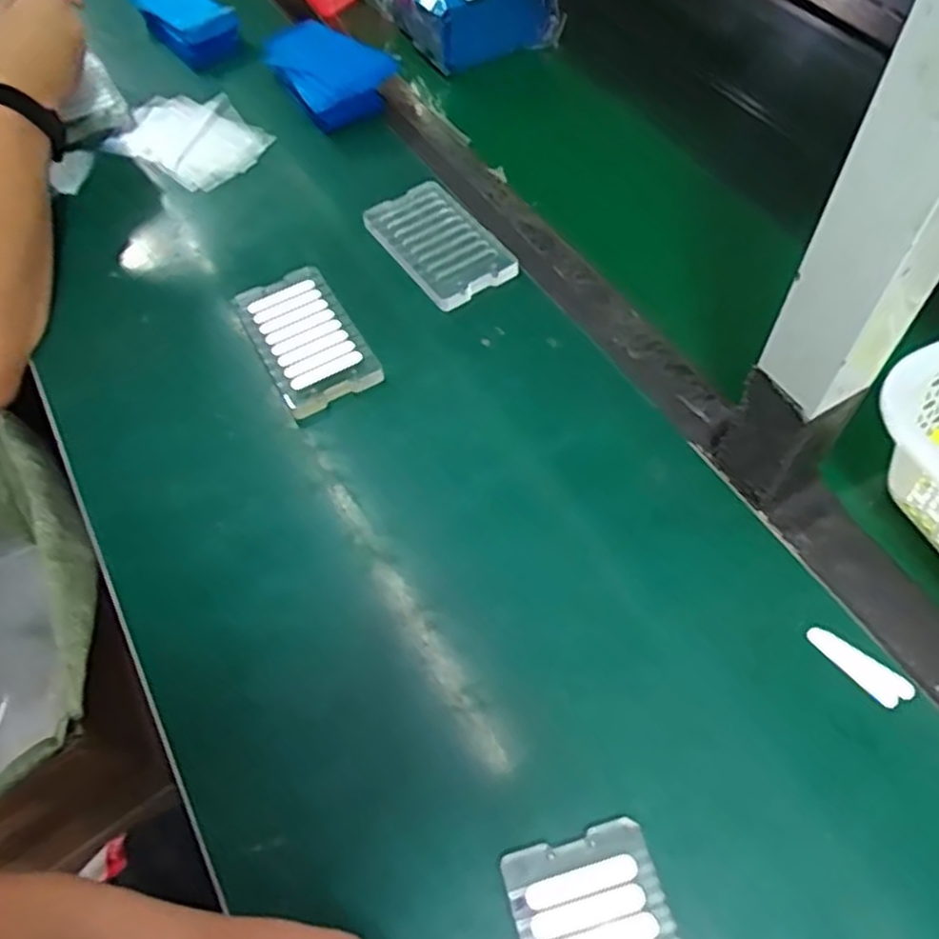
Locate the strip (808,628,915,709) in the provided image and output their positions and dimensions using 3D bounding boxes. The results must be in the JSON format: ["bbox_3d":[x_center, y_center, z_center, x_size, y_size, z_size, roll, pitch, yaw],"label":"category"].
[{"bbox_3d":[0.202,0.103,0.395,0.054,0.004,0.019,35,65,22],"label":"strip"}]

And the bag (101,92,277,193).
[{"bbox_3d":[-0.248,-0.301,0.688,0.135,0.017,0.103,24,61,17],"label":"bag"}]

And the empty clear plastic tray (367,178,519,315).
[{"bbox_3d":[-0.020,-0.178,0.587,0.078,0.016,0.124,-30,60,-16],"label":"empty clear plastic tray"}]

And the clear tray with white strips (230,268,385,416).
[{"bbox_3d":[-0.116,-0.094,0.542,0.069,0.014,0.119,-26,59,-14],"label":"clear tray with white strips"}]

